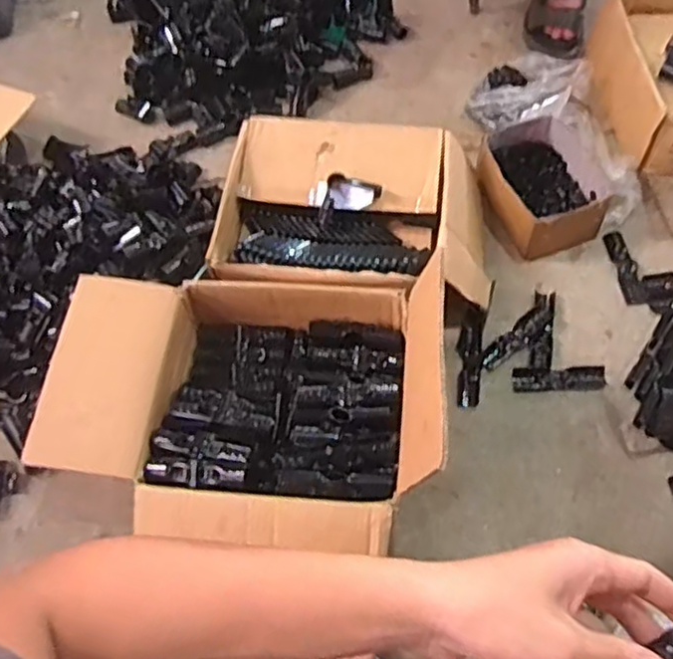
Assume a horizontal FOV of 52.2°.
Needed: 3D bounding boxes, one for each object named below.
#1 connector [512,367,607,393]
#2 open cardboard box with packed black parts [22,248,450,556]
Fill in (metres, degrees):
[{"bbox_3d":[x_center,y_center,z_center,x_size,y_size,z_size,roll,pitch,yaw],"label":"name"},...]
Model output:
[{"bbox_3d":[0.320,0.071,0.987,0.128,0.011,0.034,-1,62,3],"label":"connector"},{"bbox_3d":[-0.119,0.077,0.863,0.478,0.235,0.368,1,62,4],"label":"open cardboard box with packed black parts"}]

